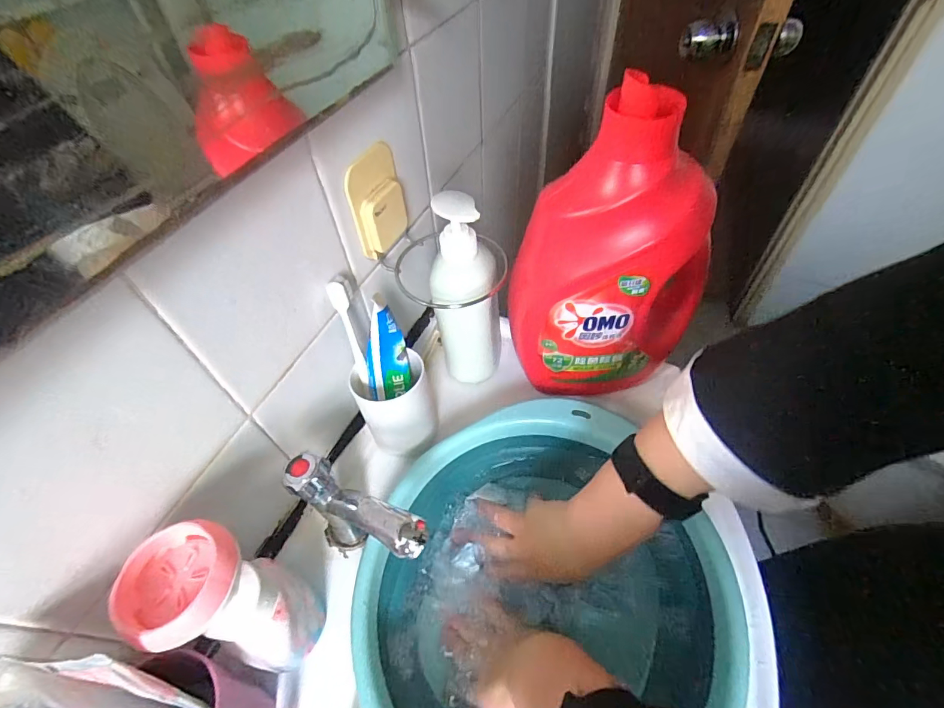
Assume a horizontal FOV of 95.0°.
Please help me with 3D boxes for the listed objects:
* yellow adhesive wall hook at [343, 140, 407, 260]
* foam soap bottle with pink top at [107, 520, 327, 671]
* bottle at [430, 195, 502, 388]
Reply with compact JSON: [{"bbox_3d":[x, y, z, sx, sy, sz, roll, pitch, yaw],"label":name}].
[{"bbox_3d":[-0.082,-0.139,0.393,0.018,0.081,0.065,19,54,17],"label":"yellow adhesive wall hook"},{"bbox_3d":[-0.160,0.175,0.304,0.071,0.163,0.064,11,52,11],"label":"foam soap bottle with pink top"},{"bbox_3d":[-0.007,-0.059,0.445,0.084,0.206,0.075,-6,51,-3],"label":"bottle"}]

